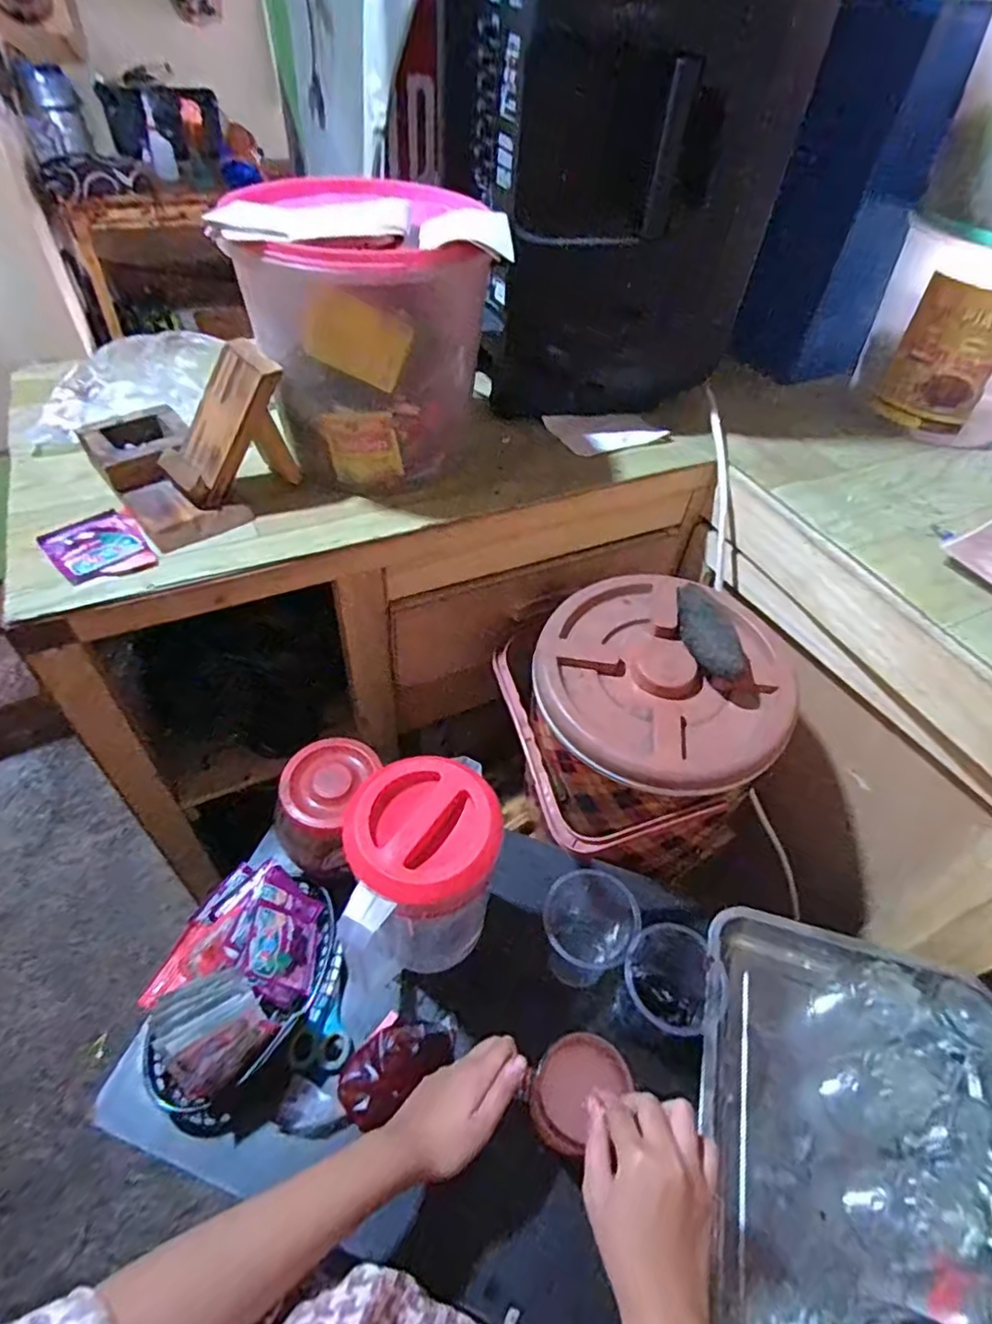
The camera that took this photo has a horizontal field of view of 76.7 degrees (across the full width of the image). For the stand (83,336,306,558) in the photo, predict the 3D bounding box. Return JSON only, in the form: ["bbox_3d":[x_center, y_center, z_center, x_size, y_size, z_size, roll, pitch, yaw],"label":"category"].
[{"bbox_3d":[-0.321,-0.241,0.641,0.164,0.130,0.198,-34,58,-28],"label":"stand"}]

